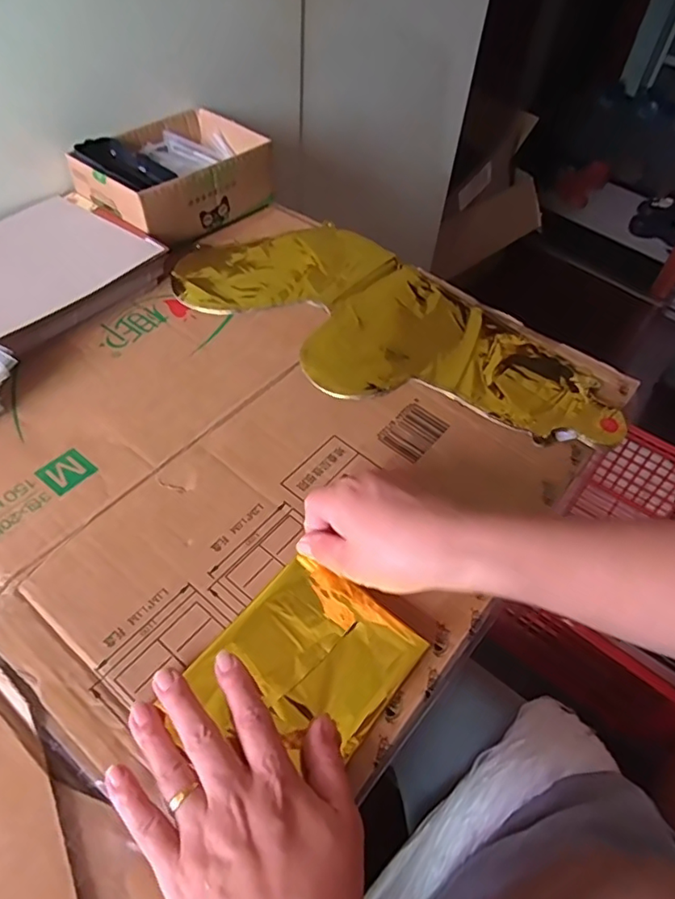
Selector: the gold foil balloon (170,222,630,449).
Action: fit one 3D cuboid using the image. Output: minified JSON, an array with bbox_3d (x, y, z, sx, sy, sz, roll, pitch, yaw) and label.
[{"bbox_3d":[0.049,-0.117,0.537,0.420,0.010,0.199,36,58,22],"label":"gold foil balloon"}]

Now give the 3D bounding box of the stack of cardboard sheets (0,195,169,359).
[{"bbox_3d":[-0.298,-0.174,0.549,0.186,0.035,0.185,33,56,20],"label":"stack of cardboard sheets"}]

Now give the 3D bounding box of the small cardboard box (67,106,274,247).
[{"bbox_3d":[-0.176,-0.298,0.627,0.140,0.070,0.187,38,58,23],"label":"small cardboard box"}]

